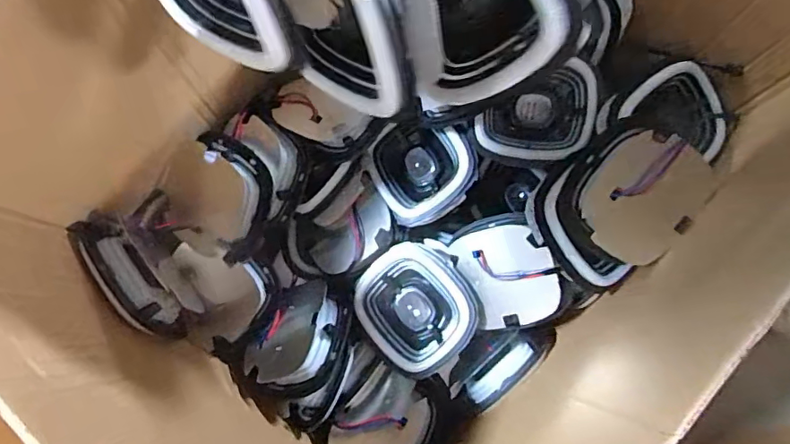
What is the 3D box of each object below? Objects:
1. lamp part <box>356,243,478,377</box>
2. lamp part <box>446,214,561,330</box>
[{"bbox_3d":[0.027,0.100,0.622,0.124,0.050,0.139,-37,72,14],"label":"lamp part"},{"bbox_3d":[0.126,0.054,0.591,0.104,0.030,0.122,-23,81,27],"label":"lamp part"}]

